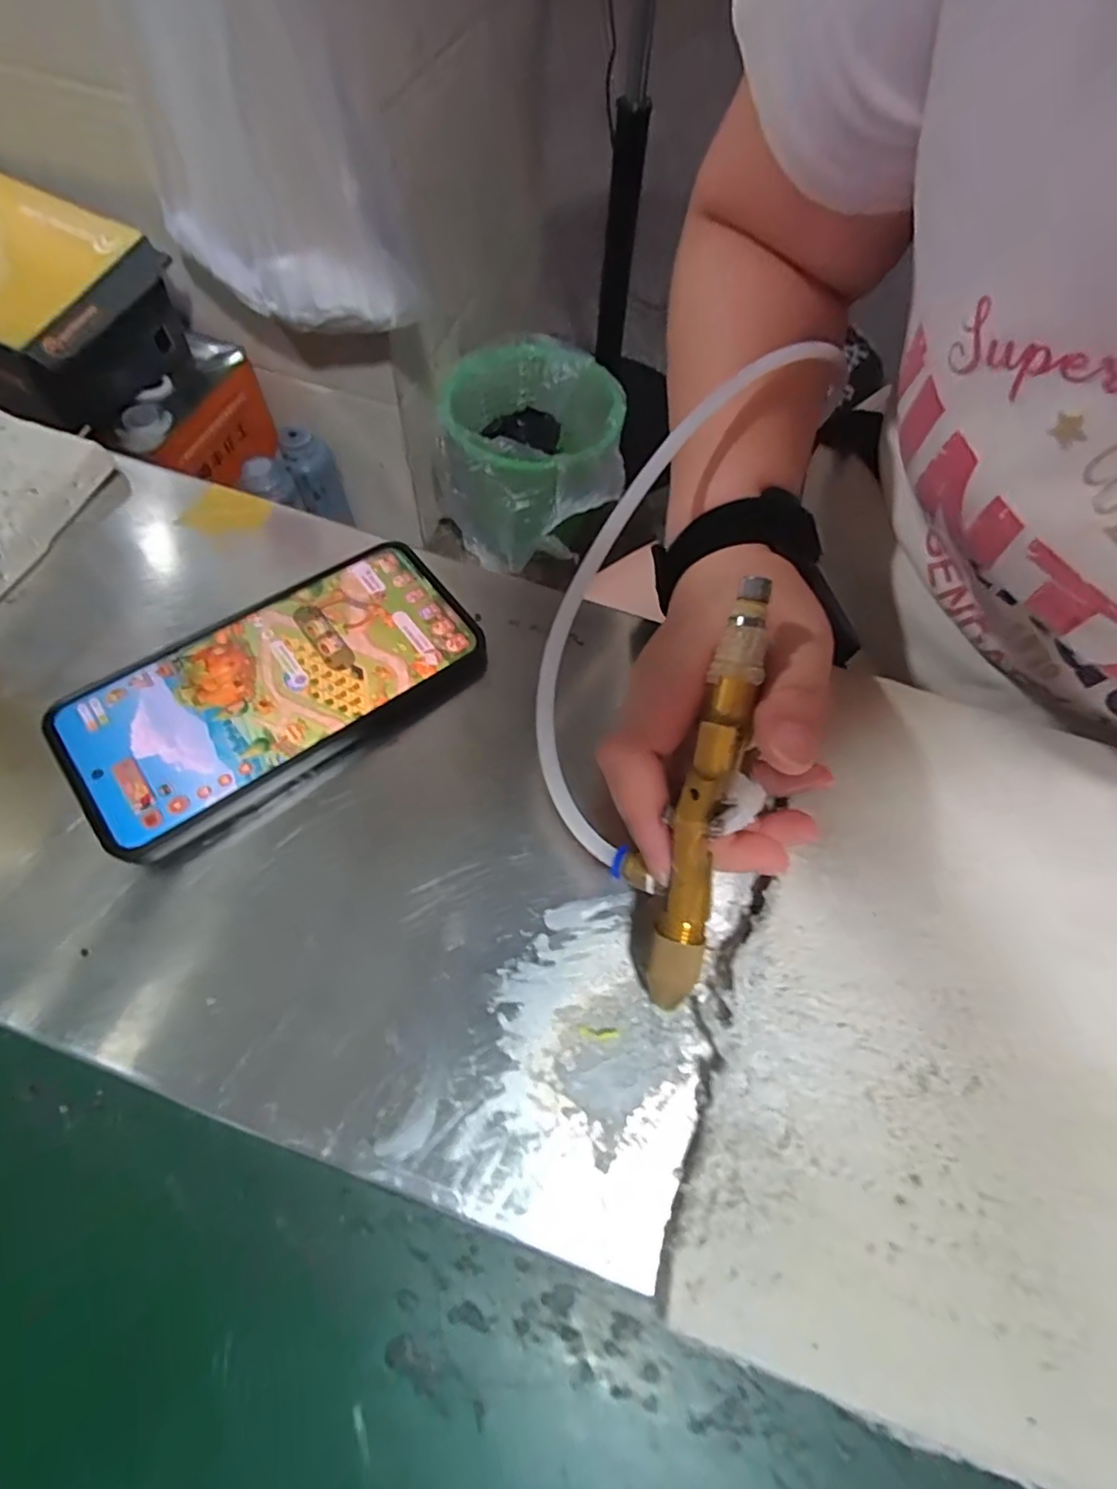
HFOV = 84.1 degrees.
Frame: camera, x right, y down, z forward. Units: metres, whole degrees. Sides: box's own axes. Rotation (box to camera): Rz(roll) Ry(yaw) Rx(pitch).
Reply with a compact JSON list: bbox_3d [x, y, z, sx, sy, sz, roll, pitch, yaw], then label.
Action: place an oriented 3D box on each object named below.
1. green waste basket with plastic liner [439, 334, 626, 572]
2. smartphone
[{"bbox_3d":[-0.047,-0.483,1.096,0.289,0.265,0.312,1,64,-3],"label":"green waste basket with plastic liner"},{"bbox_3d":[-0.114,-0.026,0.257,0.160,0.012,0.082,-33,71,-17],"label":"smartphone"}]

